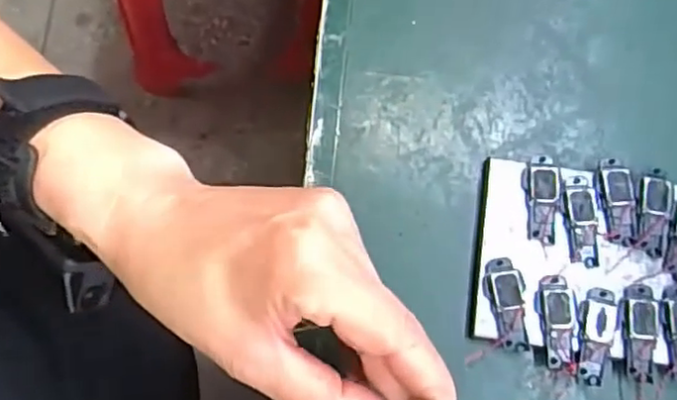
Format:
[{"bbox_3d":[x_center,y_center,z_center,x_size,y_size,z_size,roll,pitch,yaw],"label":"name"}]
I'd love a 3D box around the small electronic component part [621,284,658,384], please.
[{"bbox_3d":[0.128,0.056,0.278,0.014,0.006,0.040,5,77,1],"label":"small electronic component part"}]

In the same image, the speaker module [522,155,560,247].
[{"bbox_3d":[0.091,0.000,0.292,0.015,0.007,0.039,-1,77,0],"label":"speaker module"}]

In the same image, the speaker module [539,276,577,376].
[{"bbox_3d":[0.094,0.052,0.279,0.013,0.005,0.039,-1,77,0],"label":"speaker module"}]

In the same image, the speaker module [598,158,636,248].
[{"bbox_3d":[0.125,0.001,0.291,0.014,0.004,0.039,-5,77,-1],"label":"speaker module"}]

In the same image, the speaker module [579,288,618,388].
[{"bbox_3d":[0.111,0.058,0.278,0.014,0.004,0.040,8,77,2],"label":"speaker module"}]

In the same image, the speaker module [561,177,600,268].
[{"bbox_3d":[0.108,0.009,0.289,0.014,0.004,0.040,-5,77,-1],"label":"speaker module"}]

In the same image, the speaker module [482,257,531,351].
[{"bbox_3d":[0.073,0.045,0.282,0.016,0.005,0.039,-9,77,-2],"label":"speaker module"}]

